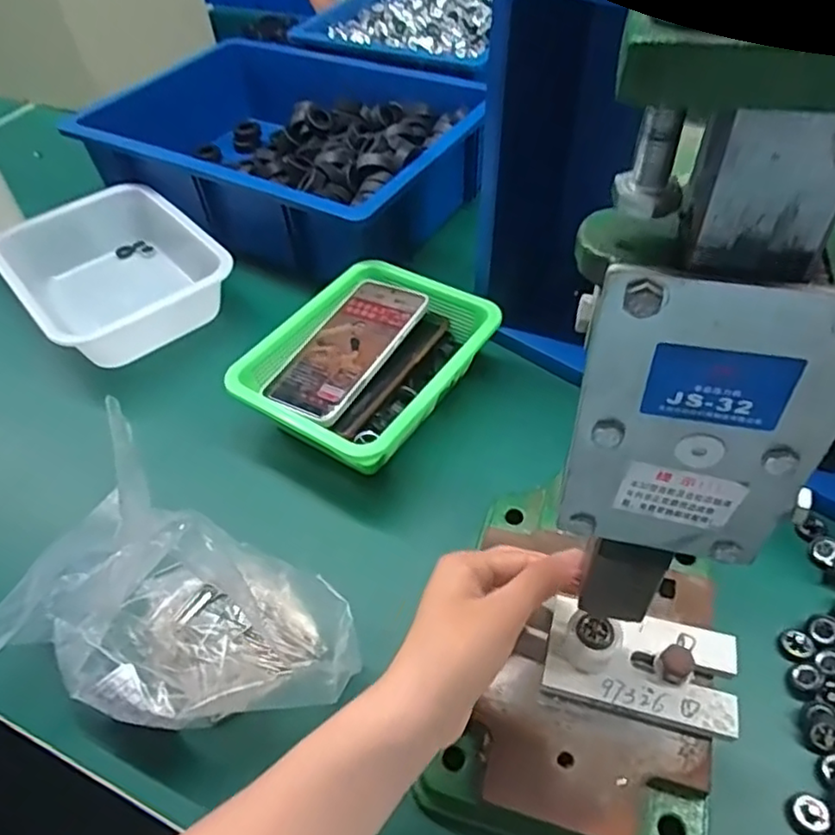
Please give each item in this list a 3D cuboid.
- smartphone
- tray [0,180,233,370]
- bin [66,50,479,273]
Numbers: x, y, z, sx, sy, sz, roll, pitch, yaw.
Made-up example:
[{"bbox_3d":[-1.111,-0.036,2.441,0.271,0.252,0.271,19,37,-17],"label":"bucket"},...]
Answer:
[{"bbox_3d":[-0.062,-0.062,0.567,0.078,0.015,0.157,20,57,30],"label":"smartphone"},{"bbox_3d":[-0.324,-0.153,0.688,0.181,0.069,0.220,-34,55,-24],"label":"tray"},{"bbox_3d":[-0.169,-0.320,0.779,0.445,0.114,0.319,26,55,24],"label":"bin"}]

